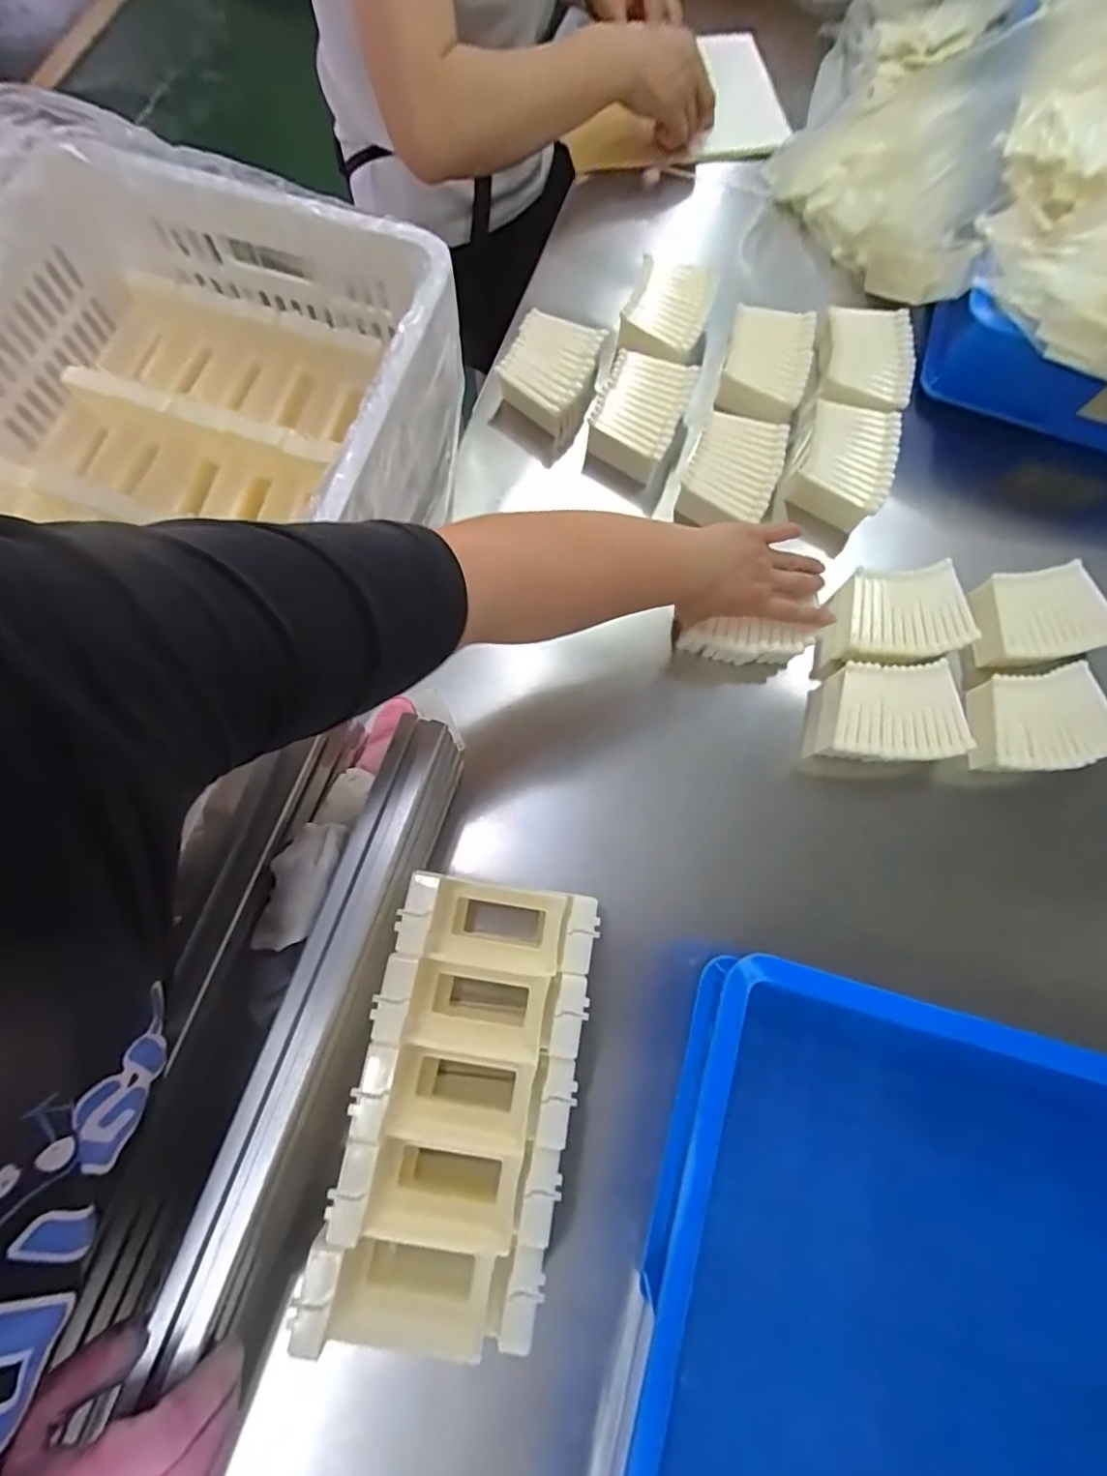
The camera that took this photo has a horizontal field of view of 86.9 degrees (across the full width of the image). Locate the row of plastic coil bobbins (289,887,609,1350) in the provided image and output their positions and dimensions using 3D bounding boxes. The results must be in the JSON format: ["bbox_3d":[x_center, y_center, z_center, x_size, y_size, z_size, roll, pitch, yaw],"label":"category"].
[{"bbox_3d":[-0.052,0.220,0.355,0.125,0.052,0.251,11,75,2],"label":"row of plastic coil bobbins"}]

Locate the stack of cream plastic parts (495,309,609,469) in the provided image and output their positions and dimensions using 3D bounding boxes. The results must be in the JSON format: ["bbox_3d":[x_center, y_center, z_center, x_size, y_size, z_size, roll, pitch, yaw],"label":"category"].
[{"bbox_3d":[-0.004,-0.353,0.583,0.085,0.062,0.109,27,76,6],"label":"stack of cream plastic parts"}]

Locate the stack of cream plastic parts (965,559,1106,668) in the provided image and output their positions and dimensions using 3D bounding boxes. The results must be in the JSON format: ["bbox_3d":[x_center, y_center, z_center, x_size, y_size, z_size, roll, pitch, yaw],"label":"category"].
[{"bbox_3d":[0.431,-0.107,0.520,0.107,0.035,0.079,-11,76,-4],"label":"stack of cream plastic parts"}]

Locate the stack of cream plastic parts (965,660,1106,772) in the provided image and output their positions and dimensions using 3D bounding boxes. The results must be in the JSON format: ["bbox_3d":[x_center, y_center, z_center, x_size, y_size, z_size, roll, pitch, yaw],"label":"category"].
[{"bbox_3d":[0.406,-0.013,0.493,0.121,0.030,0.085,-9,75,-4],"label":"stack of cream plastic parts"}]

